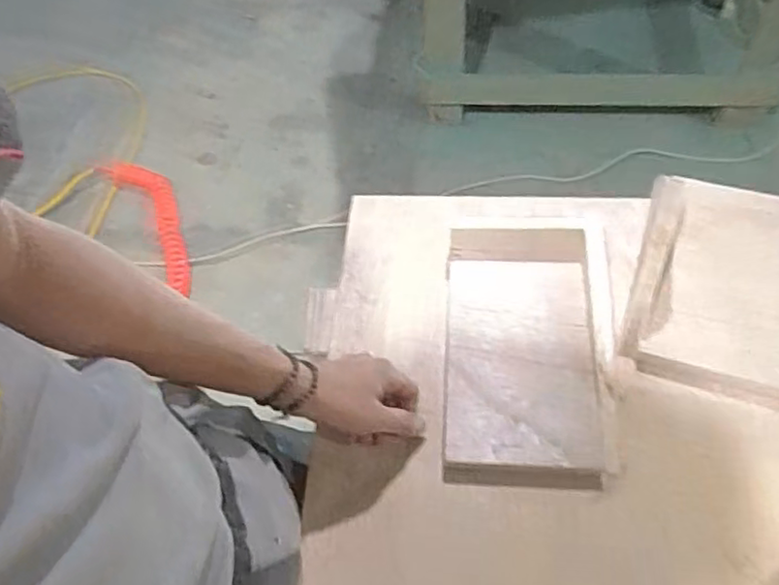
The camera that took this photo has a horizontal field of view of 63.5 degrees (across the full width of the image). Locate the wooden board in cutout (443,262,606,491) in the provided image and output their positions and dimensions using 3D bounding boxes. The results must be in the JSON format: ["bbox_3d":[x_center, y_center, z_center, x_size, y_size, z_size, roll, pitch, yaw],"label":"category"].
[{"bbox_3d":[0.128,0.071,0.625,0.140,0.025,0.237,2,57,5],"label":"wooden board in cutout"}]

